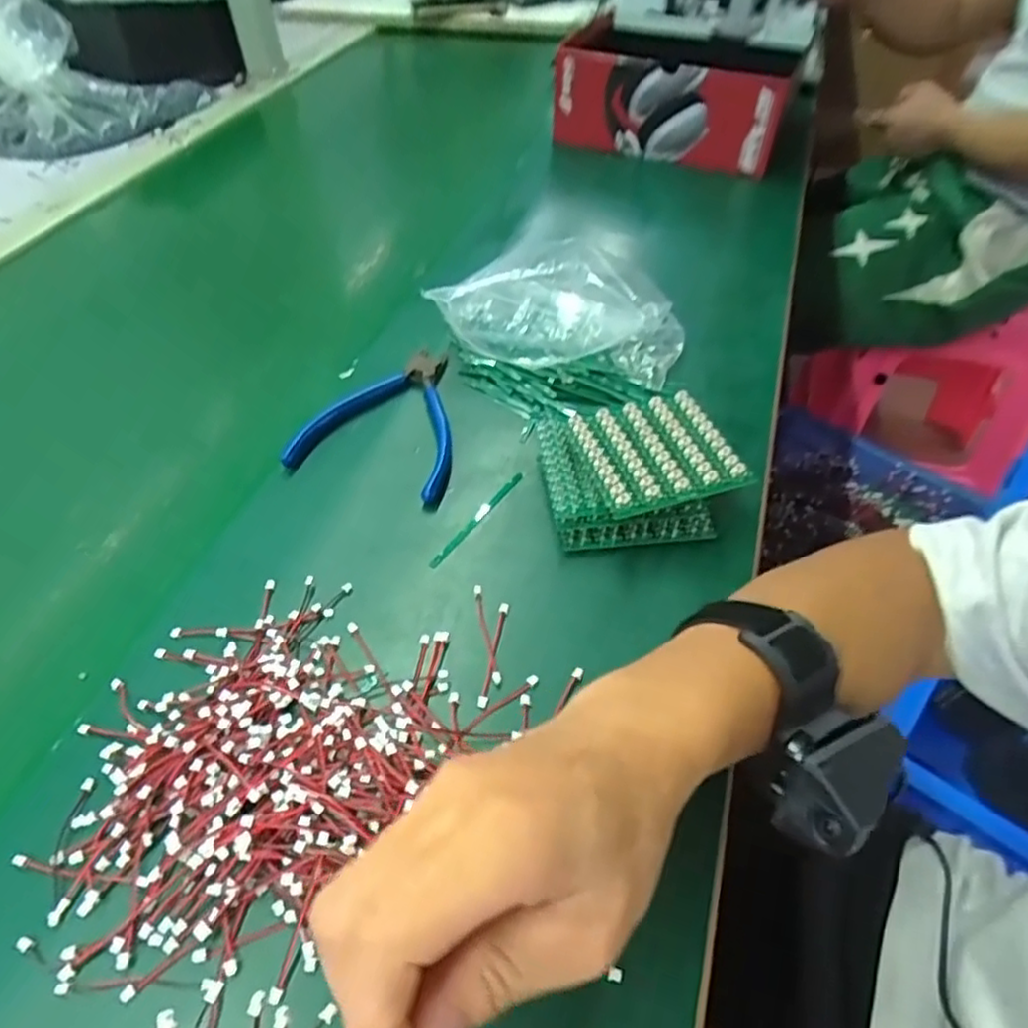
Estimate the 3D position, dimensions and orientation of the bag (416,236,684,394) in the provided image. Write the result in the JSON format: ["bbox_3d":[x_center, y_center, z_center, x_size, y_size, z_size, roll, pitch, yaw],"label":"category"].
[{"bbox_3d":[0.032,-0.143,0.485,0.177,0.064,0.083,8,50,8],"label":"bag"}]

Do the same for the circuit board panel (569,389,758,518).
[{"bbox_3d":[0.082,-0.038,0.392,0.081,0.006,0.078,-14,53,-13],"label":"circuit board panel"}]

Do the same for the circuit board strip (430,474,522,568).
[{"bbox_3d":[-0.021,0.001,0.398,0.008,0.004,0.085,27,55,22],"label":"circuit board strip"}]

